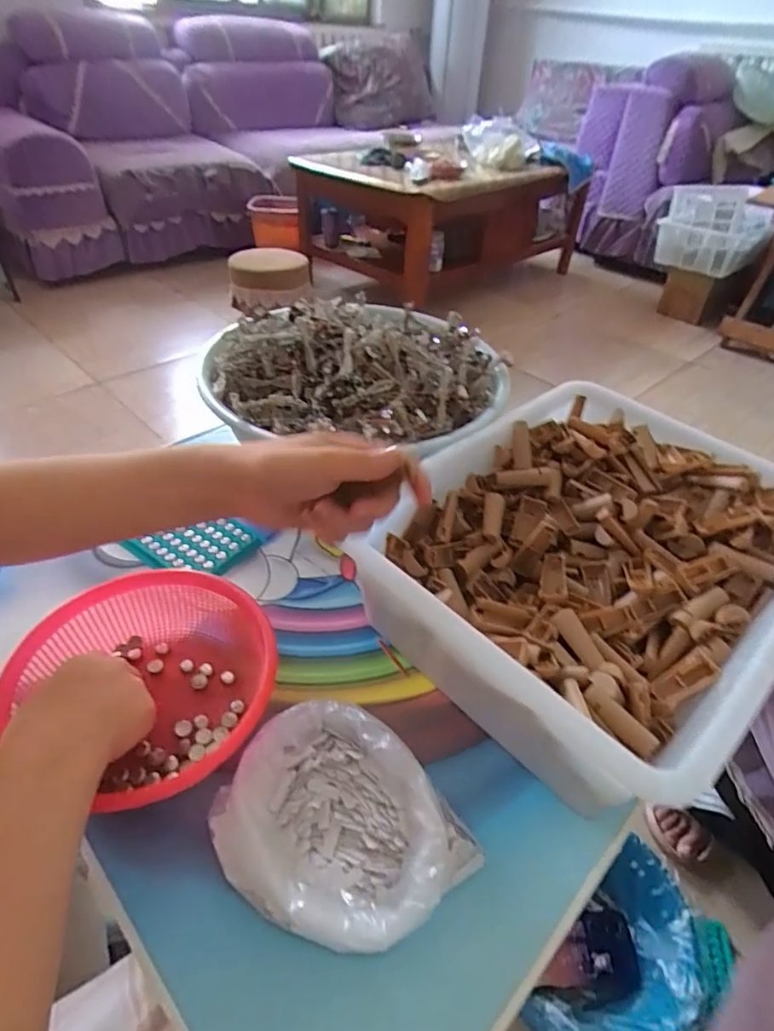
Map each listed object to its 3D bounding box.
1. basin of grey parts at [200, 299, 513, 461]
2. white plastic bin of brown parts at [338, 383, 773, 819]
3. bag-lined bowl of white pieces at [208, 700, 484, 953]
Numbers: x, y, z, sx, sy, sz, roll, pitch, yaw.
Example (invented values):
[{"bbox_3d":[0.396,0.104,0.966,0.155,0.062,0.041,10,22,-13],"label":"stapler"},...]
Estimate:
[{"bbox_3d":[-0.031,-0.170,0.586,0.318,0.060,0.306,11,42,7],"label":"basin of grey parts"},{"bbox_3d":[0.176,0.036,0.474,0.278,0.101,0.349,35,50,30],"label":"white plastic bin of brown parts"},{"bbox_3d":[-0.031,0.190,0.342,0.144,0.036,0.119,33,49,29],"label":"bag-lined bowl of white pieces"}]

